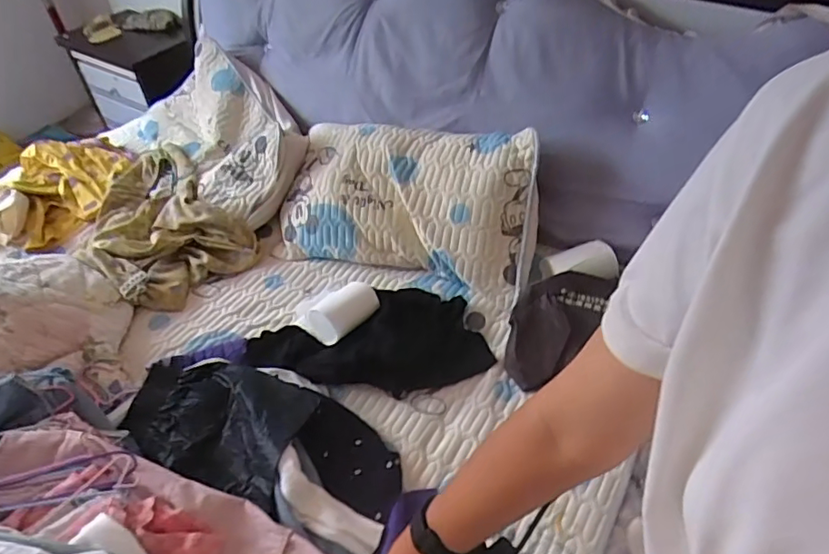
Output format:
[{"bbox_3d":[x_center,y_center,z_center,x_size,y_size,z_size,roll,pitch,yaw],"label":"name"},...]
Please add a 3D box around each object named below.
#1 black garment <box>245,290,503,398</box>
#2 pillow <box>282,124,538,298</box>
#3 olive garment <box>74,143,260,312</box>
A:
[{"bbox_3d":[-0.095,0.119,1.145,0.490,0.084,0.251,-3,47,-2],"label":"black garment"},{"bbox_3d":[-0.031,-0.179,1.301,0.619,0.092,0.359,11,92,19],"label":"pillow"},{"bbox_3d":[-0.655,-0.142,1.386,0.334,0.110,0.529,-31,53,-25],"label":"olive garment"}]

